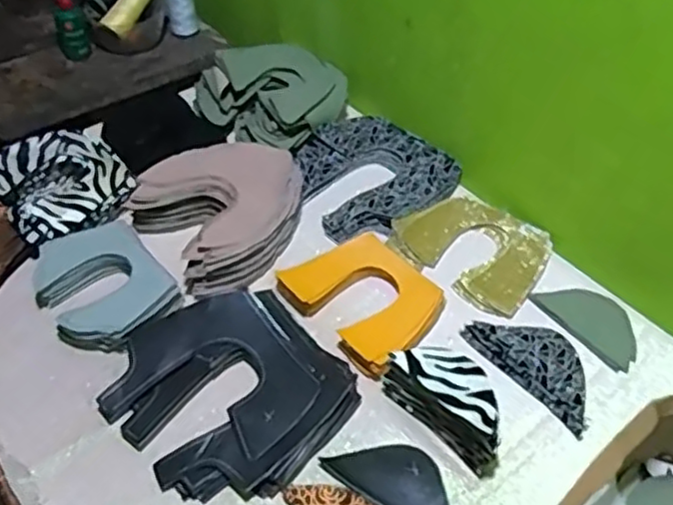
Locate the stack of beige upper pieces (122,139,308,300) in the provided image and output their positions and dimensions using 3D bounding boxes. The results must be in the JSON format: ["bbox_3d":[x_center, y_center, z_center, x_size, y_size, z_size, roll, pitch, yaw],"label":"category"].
[{"bbox_3d":[-0.125,-0.050,0.799,0.177,0.057,0.182,-25,52,-24],"label":"stack of beige upper pieces"}]

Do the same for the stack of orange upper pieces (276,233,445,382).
[{"bbox_3d":[0.034,0.050,0.728,0.125,0.023,0.171,-33,56,-27],"label":"stack of orange upper pieces"}]

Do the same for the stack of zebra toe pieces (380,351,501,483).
[{"bbox_3d":[0.104,0.132,0.630,0.126,0.063,0.056,36,55,28],"label":"stack of zebra toe pieces"}]

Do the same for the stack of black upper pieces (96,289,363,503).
[{"bbox_3d":[-0.102,0.124,0.648,0.187,0.035,0.204,-33,56,-29],"label":"stack of black upper pieces"}]

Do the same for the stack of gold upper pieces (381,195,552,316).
[{"bbox_3d":[0.159,-0.009,0.794,0.160,0.021,0.132,32,54,26],"label":"stack of gold upper pieces"}]

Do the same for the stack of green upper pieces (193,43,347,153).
[{"bbox_3d":[-0.076,-0.221,0.939,0.183,0.064,0.172,-31,55,-27],"label":"stack of green upper pieces"}]

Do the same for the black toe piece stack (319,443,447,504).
[{"bbox_3d":[0.052,0.199,0.618,0.117,0.016,0.058,26,51,21],"label":"black toe piece stack"}]

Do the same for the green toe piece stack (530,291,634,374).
[{"bbox_3d":[0.272,0.071,0.730,0.064,0.009,0.113,-29,54,-26],"label":"green toe piece stack"}]

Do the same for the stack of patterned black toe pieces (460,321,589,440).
[{"bbox_3d":[0.205,0.107,0.692,0.076,0.010,0.145,-32,55,-28],"label":"stack of patterned black toe pieces"}]

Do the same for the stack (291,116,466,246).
[{"bbox_3d":[0.039,-0.096,0.870,0.182,0.032,0.185,-34,56,-29],"label":"stack"}]

